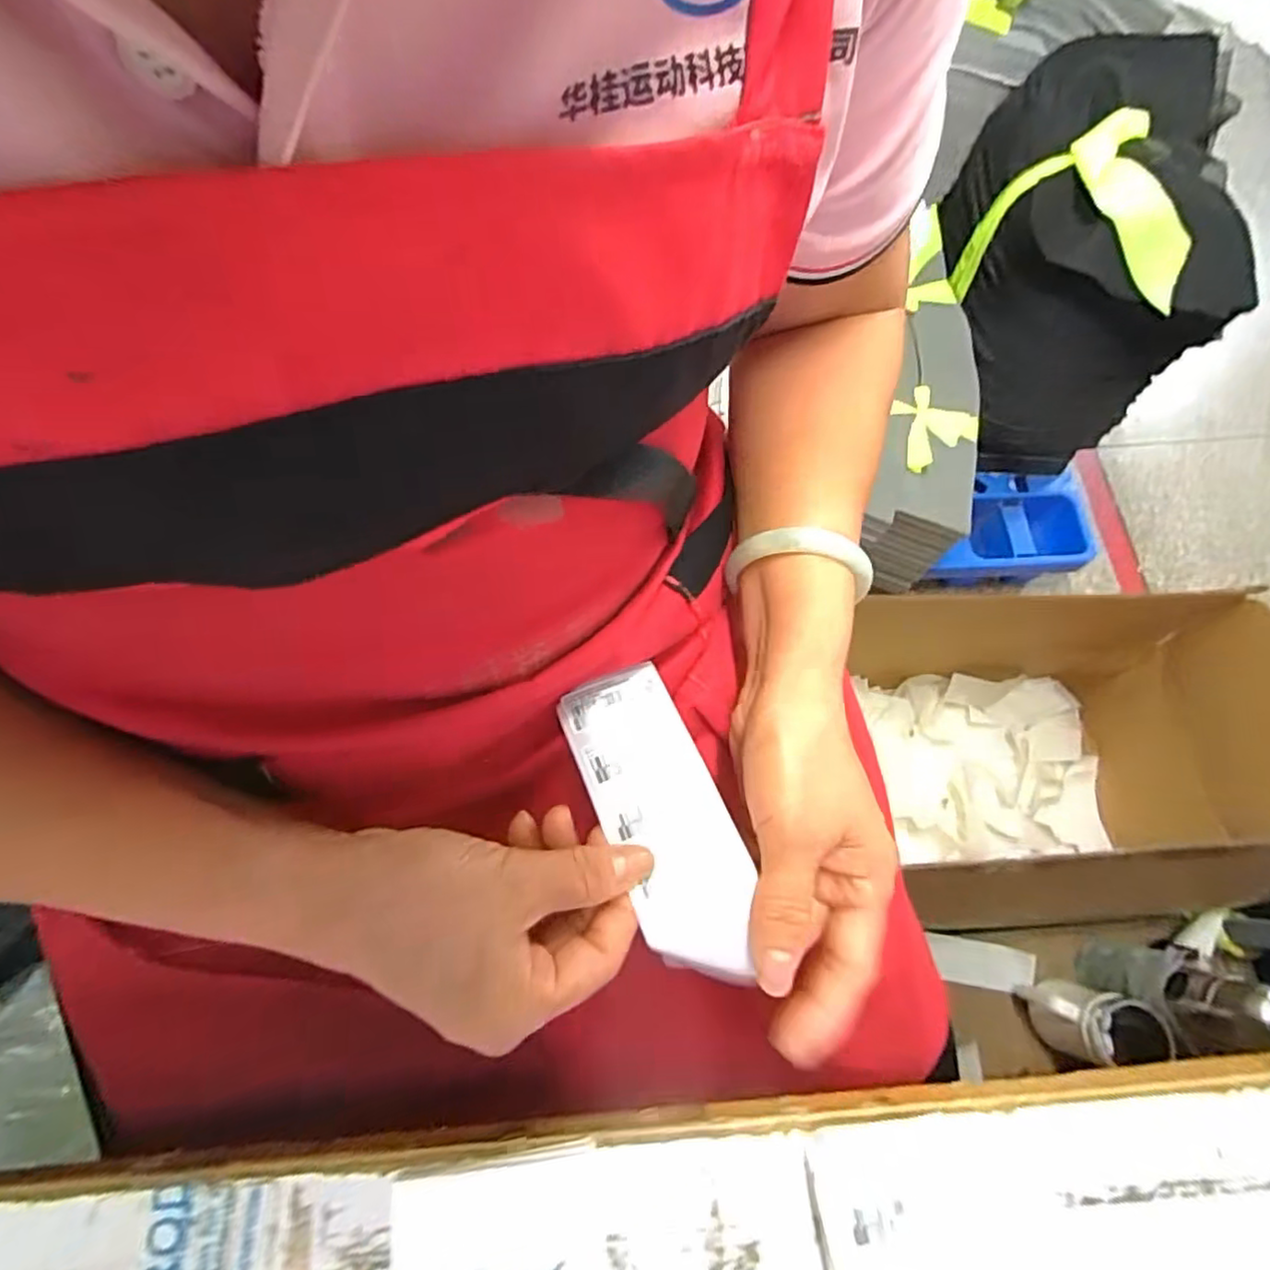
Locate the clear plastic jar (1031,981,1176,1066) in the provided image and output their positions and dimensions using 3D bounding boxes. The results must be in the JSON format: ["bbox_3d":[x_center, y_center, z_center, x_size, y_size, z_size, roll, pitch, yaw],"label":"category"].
[{"bbox_3d":[0.509,0.431,0.710,0.092,0.117,0.069,1,70,0],"label":"clear plastic jar"}]

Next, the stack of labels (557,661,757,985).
[{"bbox_3d":[0.012,0.080,0.277,0.052,0.016,0.134,-22,74,-8],"label":"stack of labels"}]

